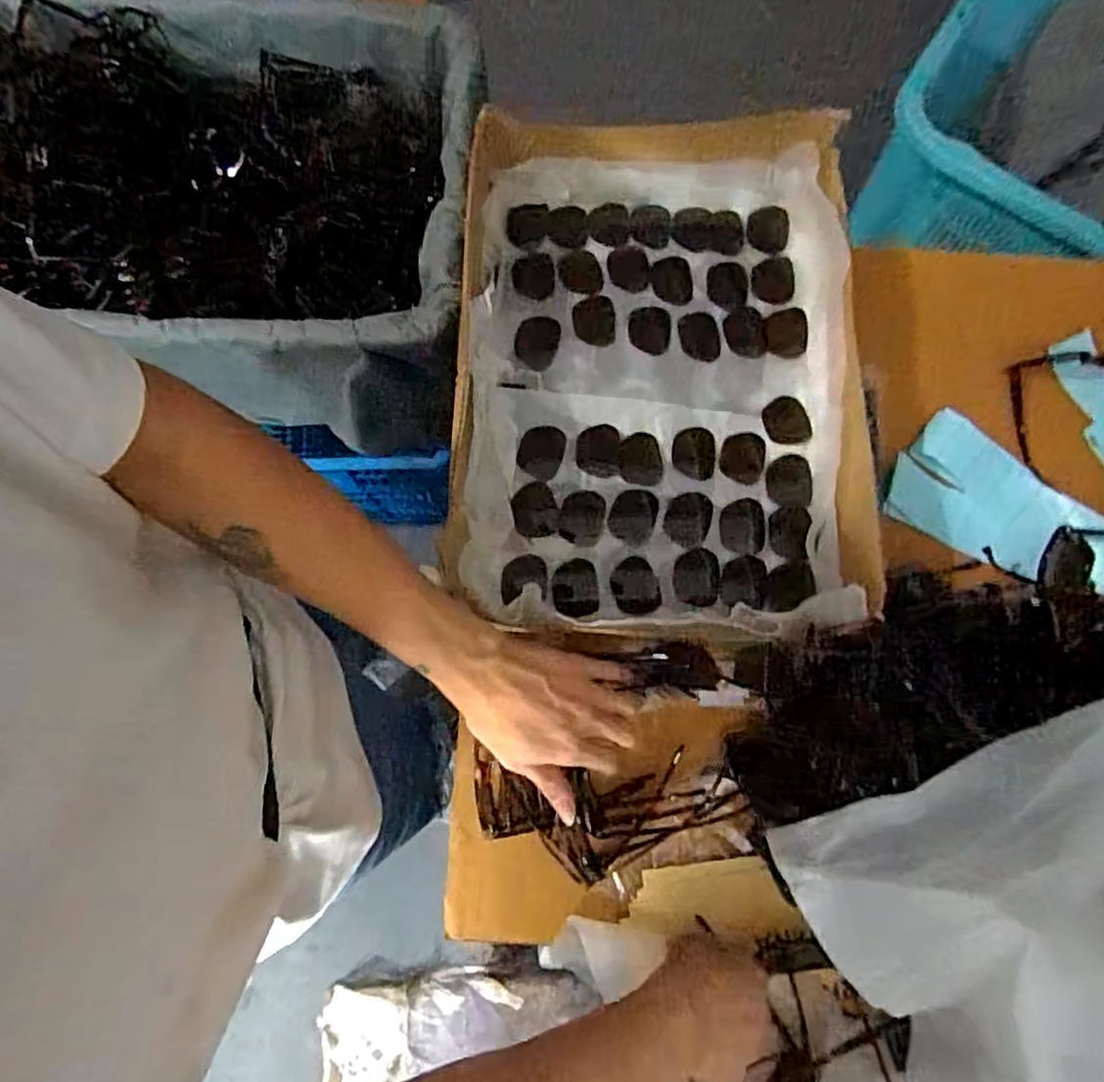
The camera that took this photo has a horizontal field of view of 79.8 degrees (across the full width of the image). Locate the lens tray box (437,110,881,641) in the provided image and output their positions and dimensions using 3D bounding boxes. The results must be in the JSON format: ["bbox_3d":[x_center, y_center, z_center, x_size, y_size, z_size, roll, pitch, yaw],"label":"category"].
[{"bbox_3d":[0.097,-0.142,0.590,0.341,0.113,0.453,1,79,-1],"label":"lens tray box"}]

